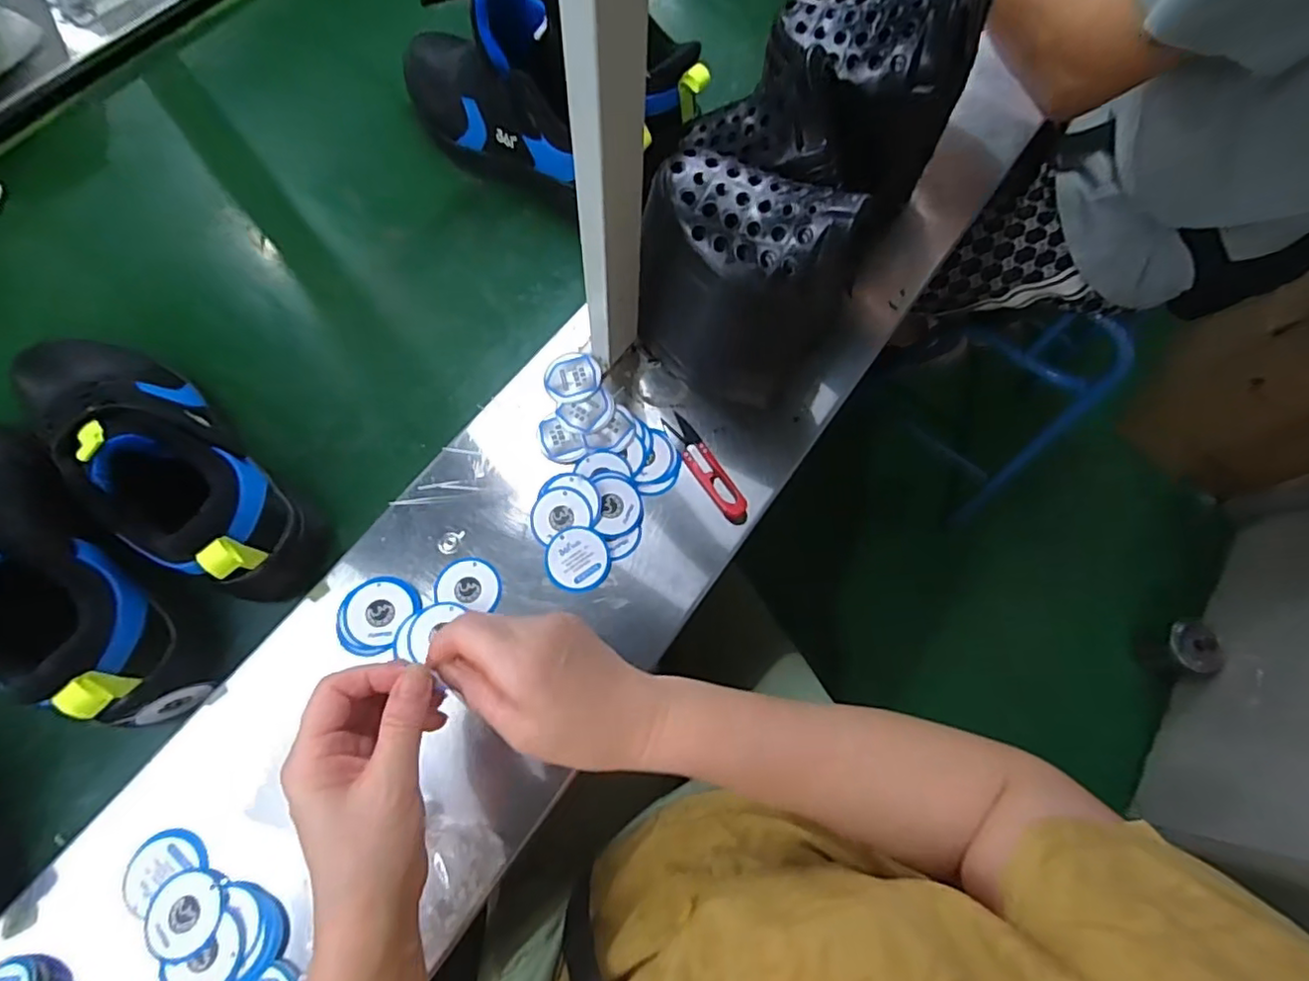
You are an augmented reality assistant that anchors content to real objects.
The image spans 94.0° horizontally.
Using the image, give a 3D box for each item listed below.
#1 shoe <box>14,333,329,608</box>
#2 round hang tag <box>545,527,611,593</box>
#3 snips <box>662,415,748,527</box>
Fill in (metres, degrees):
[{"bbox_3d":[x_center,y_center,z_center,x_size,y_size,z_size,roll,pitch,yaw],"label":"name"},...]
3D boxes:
[{"bbox_3d":[-0.384,-0.037,0.457,0.301,0.139,0.081,39,80,12],"label":"shoe"},{"bbox_3d":[-0.059,0.054,0.475,0.048,0.004,0.048,-5,77,-5],"label":"round hang tag"},{"bbox_3d":[0.043,-0.018,0.507,0.021,0.009,0.107,-29,72,-9],"label":"snips"}]

